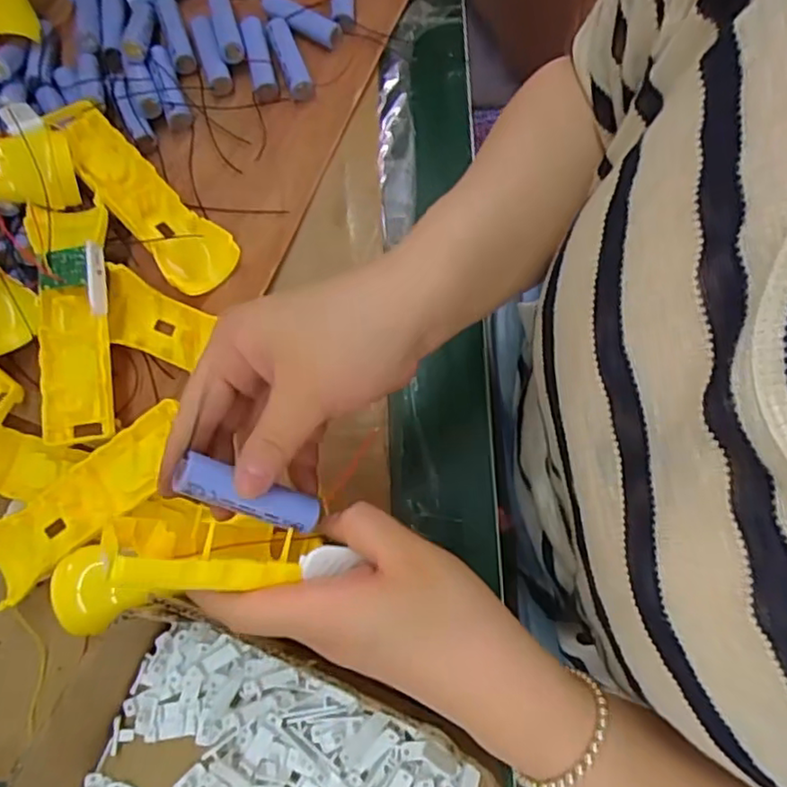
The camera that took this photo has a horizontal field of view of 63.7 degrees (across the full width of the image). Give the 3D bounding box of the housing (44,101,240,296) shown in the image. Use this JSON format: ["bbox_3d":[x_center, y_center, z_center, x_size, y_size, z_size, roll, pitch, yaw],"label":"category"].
[{"bbox_3d":[-0.179,-0.140,0.443,0.047,0.024,0.169,-44,76,-7],"label":"housing"}]

